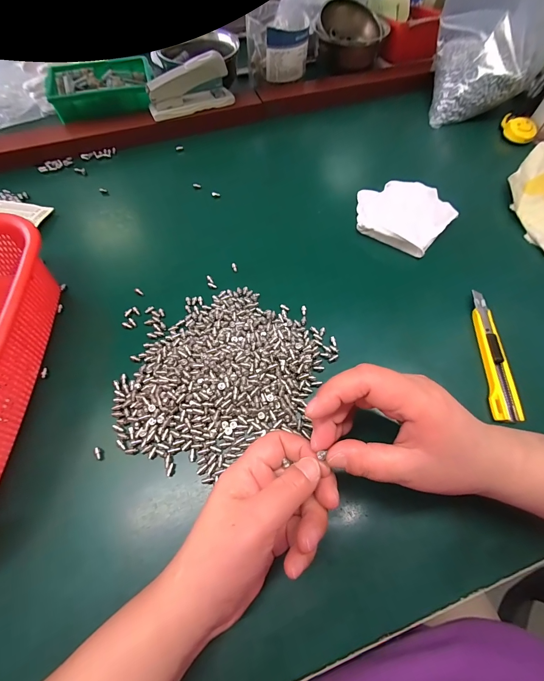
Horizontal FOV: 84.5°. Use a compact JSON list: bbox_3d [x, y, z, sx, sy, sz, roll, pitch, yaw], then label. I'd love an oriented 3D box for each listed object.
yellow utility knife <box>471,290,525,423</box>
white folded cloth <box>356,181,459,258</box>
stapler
[{"bbox_3d":[0.208,0.011,0.285,0.021,0.012,0.131,5,62,1],"label":"yellow utility knife"},{"bbox_3d":[0.155,-0.156,0.366,0.109,0.022,0.097,37,67,16],"label":"white folded cloth"},{"bbox_3d":[-0.117,-0.363,0.426,0.121,0.059,0.028,-24,65,-14],"label":"stapler"}]

